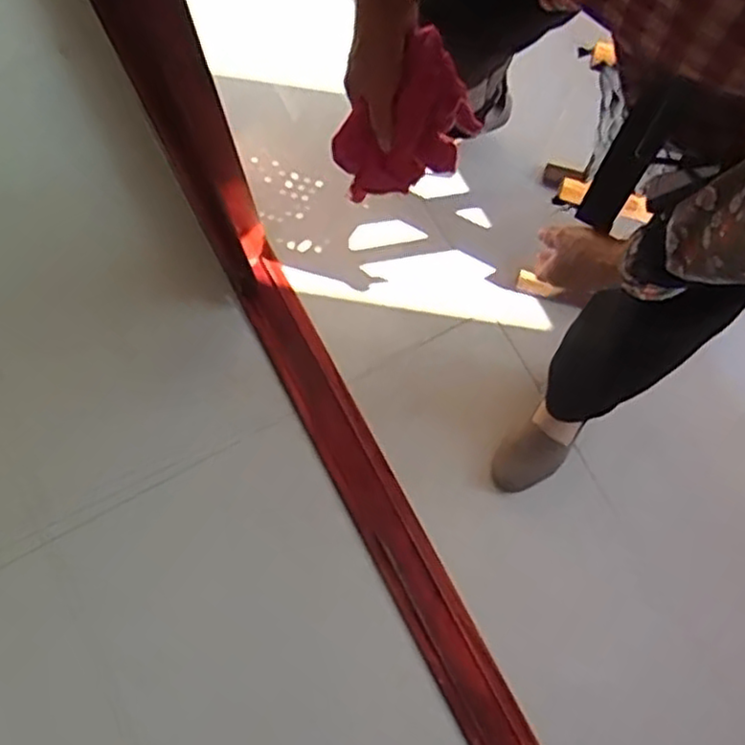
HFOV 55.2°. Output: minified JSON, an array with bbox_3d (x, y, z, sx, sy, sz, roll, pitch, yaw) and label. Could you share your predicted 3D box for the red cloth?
[{"bbox_3d":[0.031,-0.218,0.632,0.115,0.127,0.071,-41,79,-10],"label":"red cloth"}]

